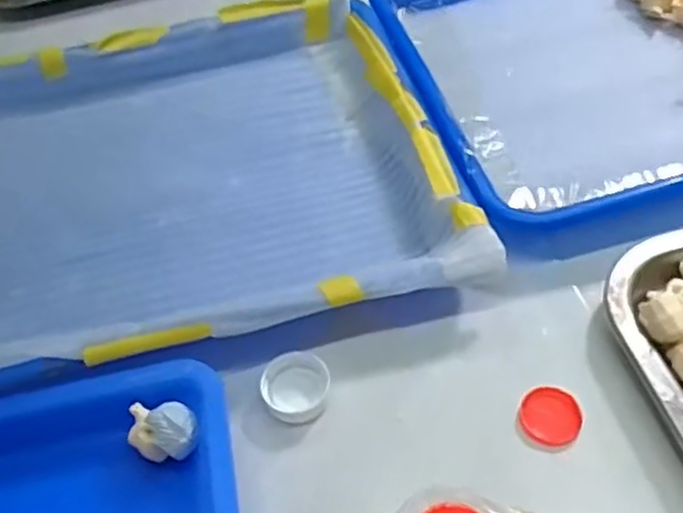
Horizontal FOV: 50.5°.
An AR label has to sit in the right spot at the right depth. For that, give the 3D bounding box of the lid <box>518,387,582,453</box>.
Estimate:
[{"bbox_3d":[0.089,0.068,0.308,0.025,0.004,0.028,13,53,16],"label":"lid"}]

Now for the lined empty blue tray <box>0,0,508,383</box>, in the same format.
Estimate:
[{"bbox_3d":[-0.117,-0.044,0.399,0.330,0.035,0.252,-14,51,-6],"label":"lined empty blue tray"}]

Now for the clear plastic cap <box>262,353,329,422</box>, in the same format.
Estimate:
[{"bbox_3d":[-0.020,0.058,0.324,0.029,0.009,0.032,16,54,19],"label":"clear plastic cap"}]

